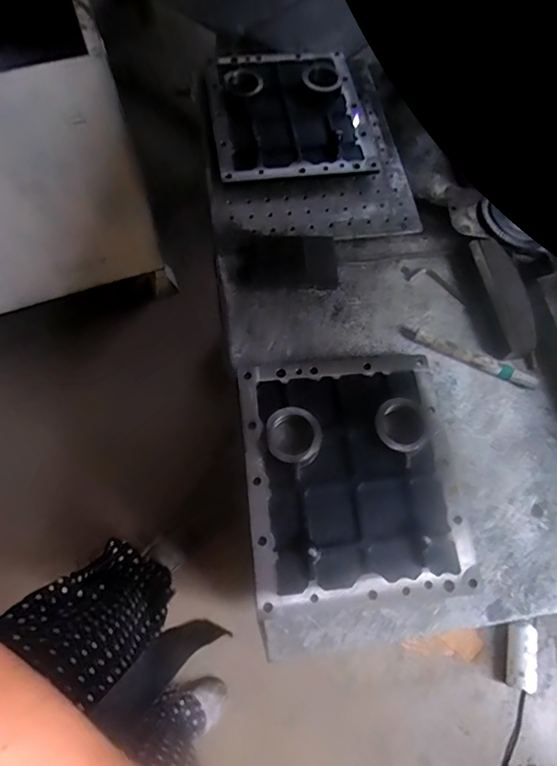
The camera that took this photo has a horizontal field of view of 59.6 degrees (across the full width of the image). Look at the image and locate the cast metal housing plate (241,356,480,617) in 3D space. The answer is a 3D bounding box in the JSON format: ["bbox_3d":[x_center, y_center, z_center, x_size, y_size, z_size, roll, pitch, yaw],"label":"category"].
[{"bbox_3d":[0.074,0.088,0.489,0.202,0.026,0.241,-4,66,-5],"label":"cast metal housing plate"}]

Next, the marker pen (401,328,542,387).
[{"bbox_3d":[0.215,-0.029,0.553,0.155,0.018,0.018,26,67,9],"label":"marker pen"}]

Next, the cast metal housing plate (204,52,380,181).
[{"bbox_3d":[0.013,-0.393,0.690,0.216,0.030,0.251,-6,66,-6],"label":"cast metal housing plate"}]

